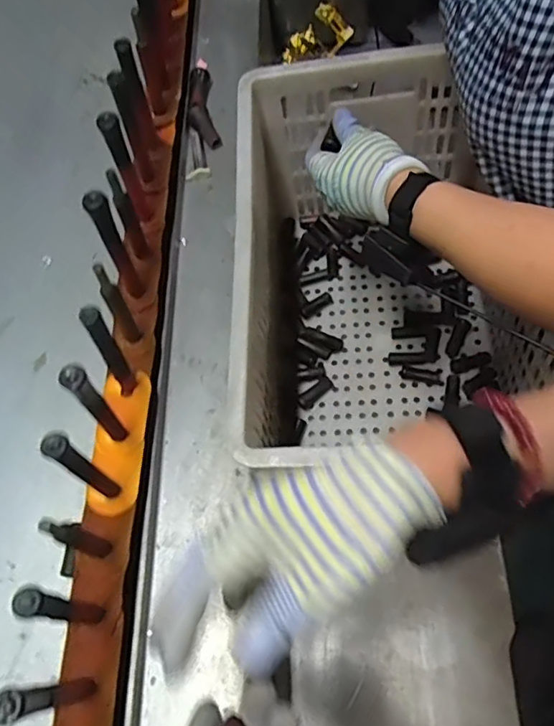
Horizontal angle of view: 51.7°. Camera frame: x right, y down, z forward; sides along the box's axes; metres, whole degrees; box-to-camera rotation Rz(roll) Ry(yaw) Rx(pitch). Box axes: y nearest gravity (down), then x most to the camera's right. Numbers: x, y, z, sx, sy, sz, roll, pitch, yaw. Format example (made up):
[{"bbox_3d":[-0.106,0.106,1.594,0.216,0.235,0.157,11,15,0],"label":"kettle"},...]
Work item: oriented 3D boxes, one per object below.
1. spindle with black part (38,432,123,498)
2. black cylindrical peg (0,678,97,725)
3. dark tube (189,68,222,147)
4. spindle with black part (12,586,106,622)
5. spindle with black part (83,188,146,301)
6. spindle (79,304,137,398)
[{"bbox_3d":[-0.151,0.086,0.456,0.013,0.146,0.016,37,71,17],"label":"spindle with black part"},{"bbox_3d":[-0.155,0.230,0.398,0.018,0.166,0.017,-2,61,4],"label":"black cylindrical peg"},{"bbox_3d":[-0.098,-0.329,0.740,0.036,0.018,0.134,-9,65,-3],"label":"dark tube"},{"bbox_3d":[-0.152,0.174,0.410,0.016,0.134,0.017,4,62,7],"label":"spindle with black part"},{"bbox_3d":[-0.151,-0.105,0.542,0.019,0.146,0.015,-26,63,-9],"label":"spindle with black part"},{"bbox_3d":[-0.146,-0.008,0.502,0.018,0.138,0.012,-32,68,-13],"label":"spindle"}]

